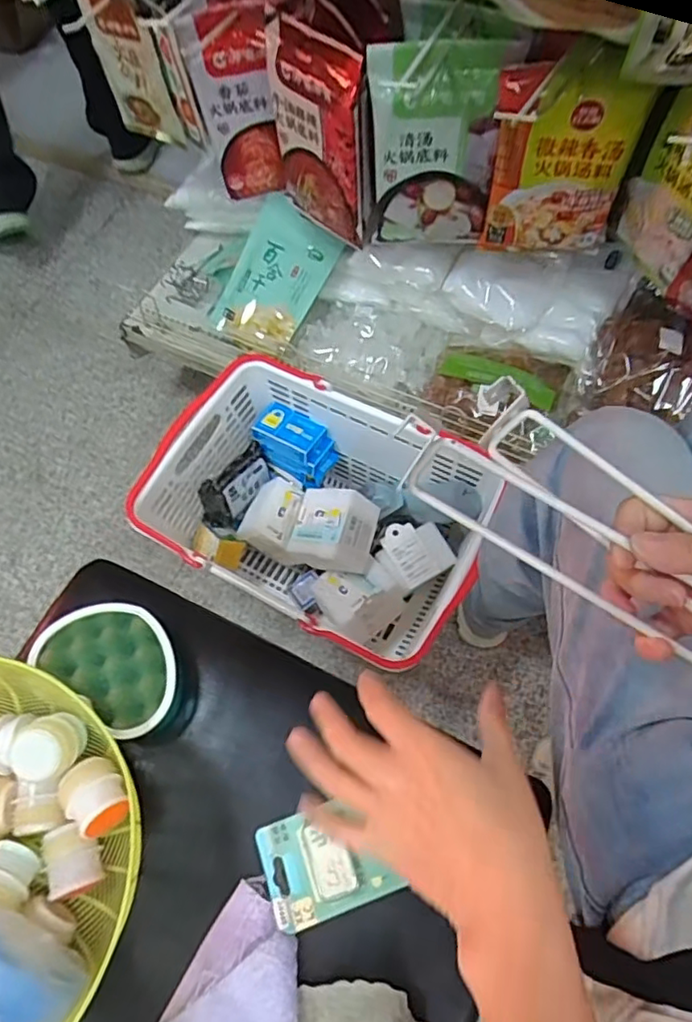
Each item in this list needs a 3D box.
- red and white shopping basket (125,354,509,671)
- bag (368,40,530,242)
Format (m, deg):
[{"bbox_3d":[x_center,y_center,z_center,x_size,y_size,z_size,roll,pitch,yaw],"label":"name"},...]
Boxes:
[{"bbox_3d":[-0.039,0.019,0.886,0.434,0.245,0.315,28,69,14],"label":"red and white shopping basket"},{"bbox_3d":[0.101,-0.418,0.695,0.146,0.253,0.056,10,77,7],"label":"bag"}]

